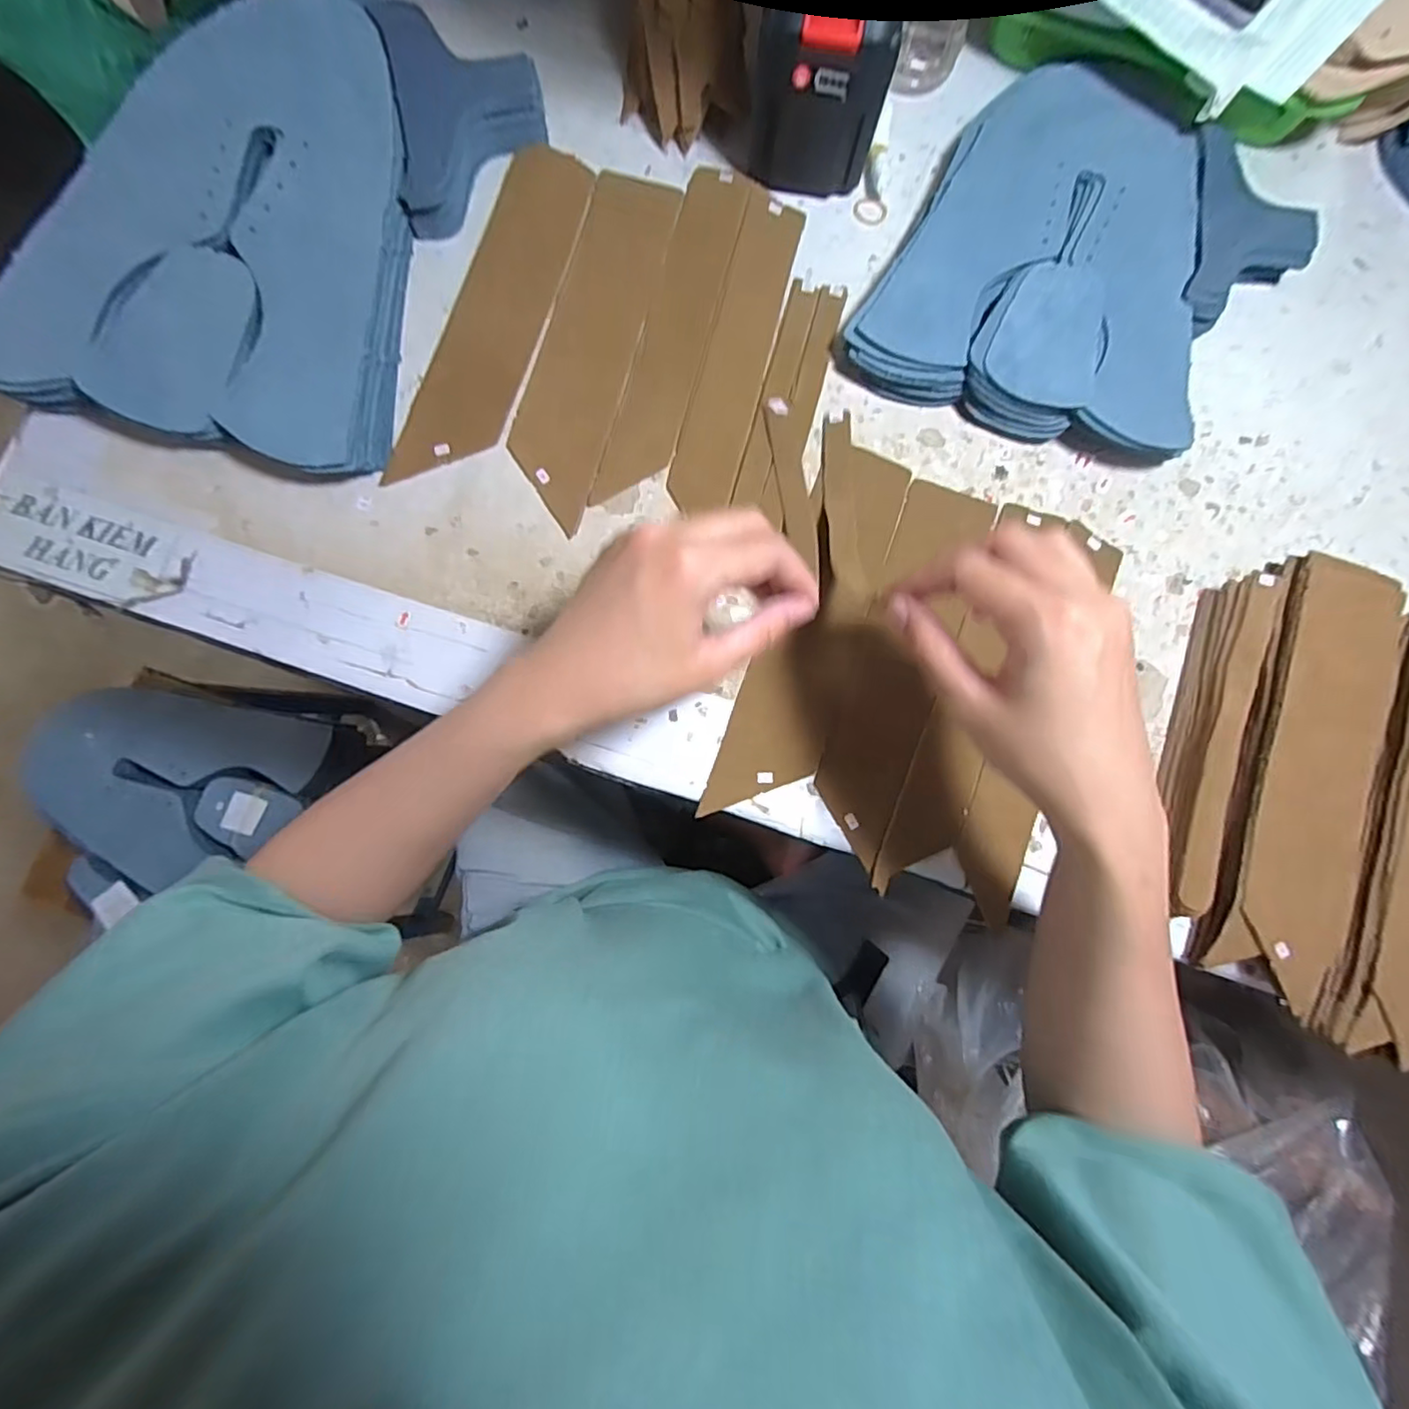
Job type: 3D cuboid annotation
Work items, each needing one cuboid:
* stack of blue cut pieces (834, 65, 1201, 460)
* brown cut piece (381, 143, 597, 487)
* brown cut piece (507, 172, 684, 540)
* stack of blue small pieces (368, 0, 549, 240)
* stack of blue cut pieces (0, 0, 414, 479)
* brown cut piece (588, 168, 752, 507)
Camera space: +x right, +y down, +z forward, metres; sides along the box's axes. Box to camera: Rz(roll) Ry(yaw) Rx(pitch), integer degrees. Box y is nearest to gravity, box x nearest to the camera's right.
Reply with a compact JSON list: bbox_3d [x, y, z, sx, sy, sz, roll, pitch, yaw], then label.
[{"bbox_3d":[0.211,-0.283,0.390,0.200,0.030,0.233,16,82,0],"label":"stack of blue cut pieces"},{"bbox_3d":[-0.128,-0.241,0.384,0.059,0.004,0.231,17,82,0],"label":"brown cut piece"},{"bbox_3d":[-0.071,-0.225,0.385,0.056,0.005,0.235,15,82,0],"label":"brown cut piece"},{"bbox_3d":[-0.147,-0.369,0.390,0.089,0.028,0.138,-10,83,-3],"label":"stack of blue small pieces"},{"bbox_3d":[-0.263,-0.286,0.370,0.208,0.033,0.285,14,82,0],"label":"stack of blue cut pieces"},{"bbox_3d":[-0.019,-0.230,0.388,0.041,0.004,0.231,15,82,0],"label":"brown cut piece"}]

